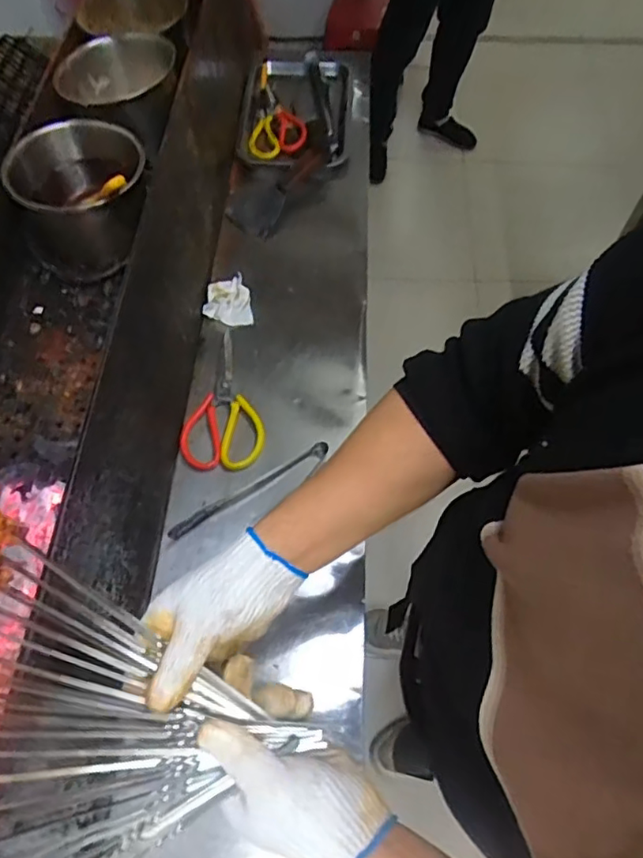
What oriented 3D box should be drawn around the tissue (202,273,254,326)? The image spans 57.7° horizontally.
[{"bbox_3d":[-0.143,-0.194,0.883,0.071,0.022,0.085,-7,62,-3],"label":"tissue"}]

